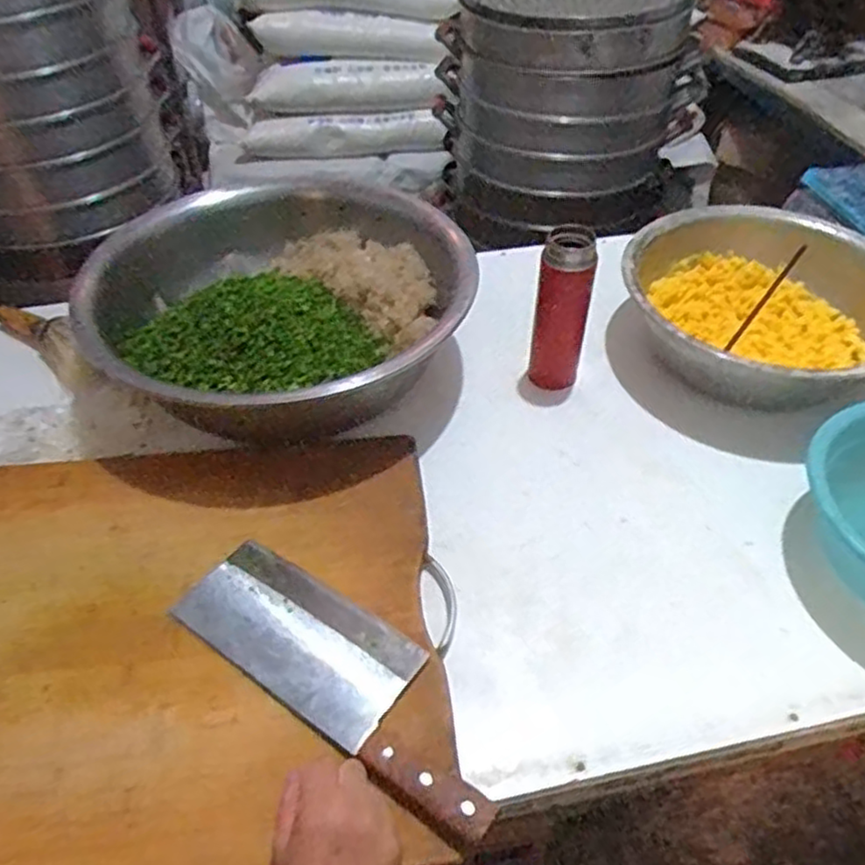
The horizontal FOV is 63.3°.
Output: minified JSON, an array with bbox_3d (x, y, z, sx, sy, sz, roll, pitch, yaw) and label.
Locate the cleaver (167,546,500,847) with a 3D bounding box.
[{"bbox_3d":[-0.080,0.205,0.615,0.340,0.030,0.107,28,52,25],"label":"cleaver"}]

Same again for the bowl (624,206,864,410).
[{"bbox_3d":[0.427,-0.162,0.916,0.339,0.110,0.326,0,46,0],"label":"bowl"}]

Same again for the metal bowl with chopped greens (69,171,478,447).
[{"bbox_3d":[-0.181,-0.164,0.901,0.437,0.141,0.461,0,46,0],"label":"metal bowl with chopped greens"}]

